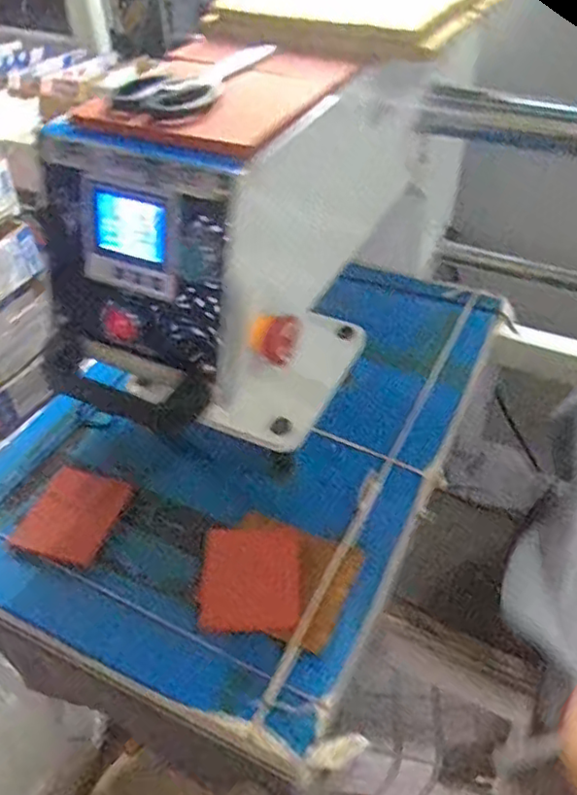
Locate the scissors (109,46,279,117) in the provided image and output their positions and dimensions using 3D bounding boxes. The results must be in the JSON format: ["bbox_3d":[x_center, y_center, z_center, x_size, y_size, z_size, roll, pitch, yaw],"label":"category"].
[{"bbox_3d":[-0.058,-0.231,0.452,0.065,0.012,0.170,14,46,15],"label":"scissors"}]

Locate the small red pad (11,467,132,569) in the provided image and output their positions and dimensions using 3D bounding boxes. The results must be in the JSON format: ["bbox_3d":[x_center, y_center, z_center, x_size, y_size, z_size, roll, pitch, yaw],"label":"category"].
[{"bbox_3d":[-0.194,0.107,0.577,0.070,0.014,0.085,28,76,-2],"label":"small red pad"}]

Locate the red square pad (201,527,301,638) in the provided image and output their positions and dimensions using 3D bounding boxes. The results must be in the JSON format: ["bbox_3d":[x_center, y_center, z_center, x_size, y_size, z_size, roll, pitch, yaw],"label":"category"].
[{"bbox_3d":[-0.030,0.150,0.526,0.078,0.008,0.083,6,67,-4],"label":"red square pad"}]

